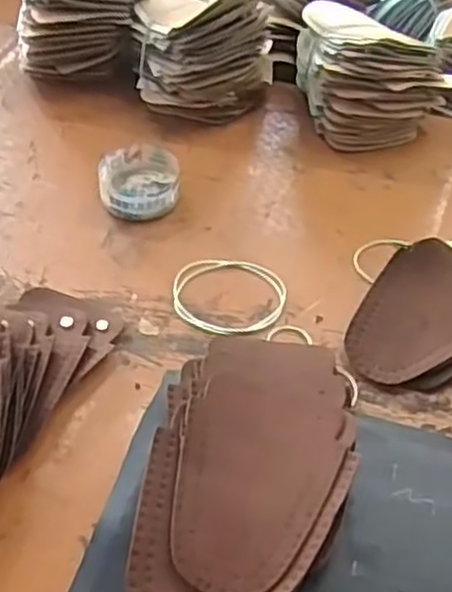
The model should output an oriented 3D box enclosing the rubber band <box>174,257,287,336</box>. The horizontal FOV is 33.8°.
[{"bbox_3d":[0.001,-0.002,0.544,0.081,0.004,0.072,21,50,17],"label":"rubber band"}]

